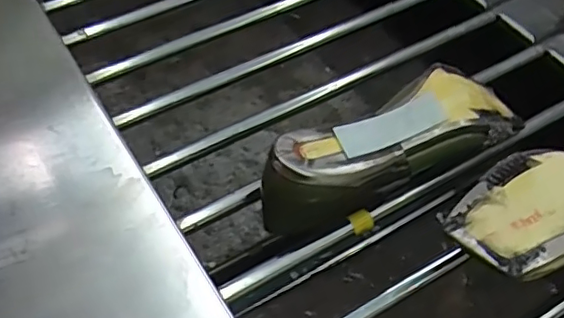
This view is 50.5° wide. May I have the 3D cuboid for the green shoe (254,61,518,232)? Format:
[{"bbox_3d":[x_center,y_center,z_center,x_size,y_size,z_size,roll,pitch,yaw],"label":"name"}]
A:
[{"bbox_3d":[0.088,-0.008,0.462,0.214,0.074,0.077,-24,51,-21],"label":"green shoe"}]

